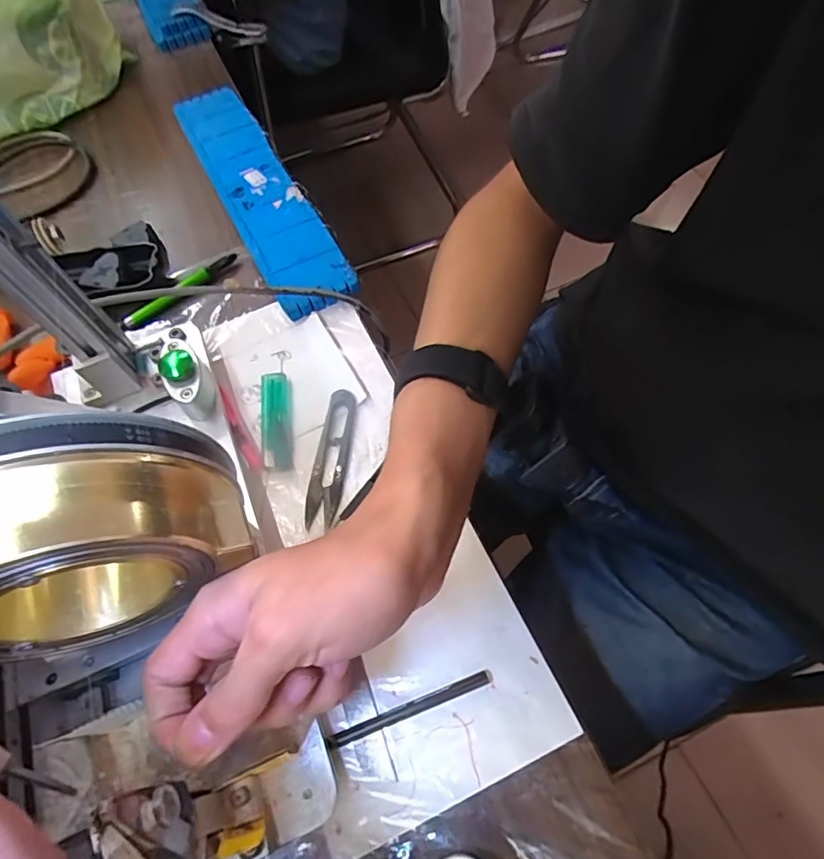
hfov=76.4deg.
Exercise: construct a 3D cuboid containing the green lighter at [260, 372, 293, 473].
[{"bbox_3d":[-0.100,-0.008,0.384,0.020,0.012,0.077,-10,62,-1],"label":"green lighter"}]

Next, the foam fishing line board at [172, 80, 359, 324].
[{"bbox_3d":[-0.152,-0.234,0.514,0.070,0.035,0.334,-24,60,-16],"label":"foam fishing line board"}]

